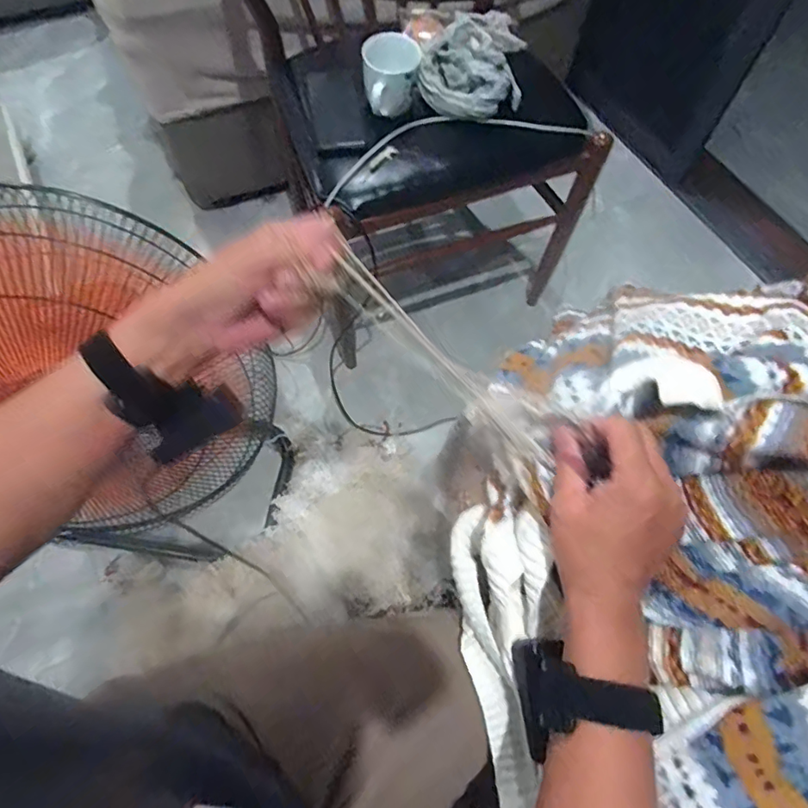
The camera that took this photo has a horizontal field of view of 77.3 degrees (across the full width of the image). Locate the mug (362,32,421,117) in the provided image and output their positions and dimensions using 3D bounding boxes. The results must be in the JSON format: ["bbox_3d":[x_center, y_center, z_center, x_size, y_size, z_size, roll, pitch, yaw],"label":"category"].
[{"bbox_3d":[-0.019,-0.465,0.722,0.077,0.074,0.087,-3,66,-4],"label":"mug"}]

